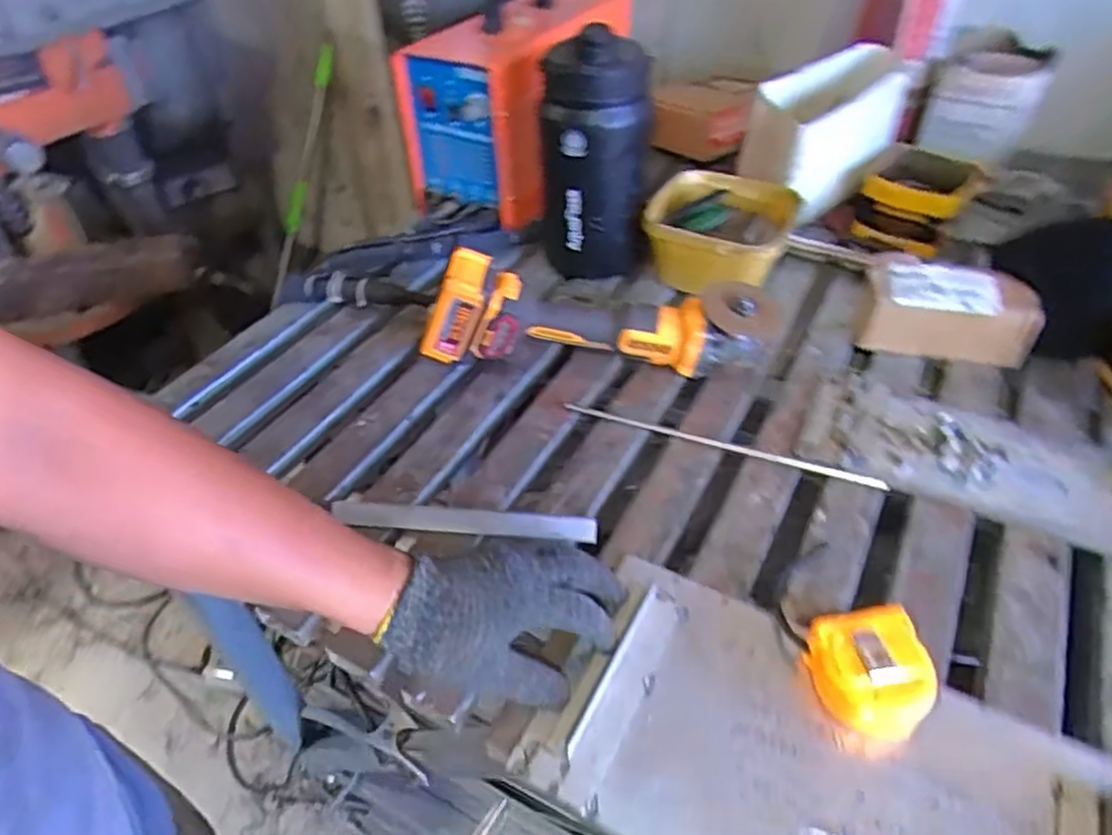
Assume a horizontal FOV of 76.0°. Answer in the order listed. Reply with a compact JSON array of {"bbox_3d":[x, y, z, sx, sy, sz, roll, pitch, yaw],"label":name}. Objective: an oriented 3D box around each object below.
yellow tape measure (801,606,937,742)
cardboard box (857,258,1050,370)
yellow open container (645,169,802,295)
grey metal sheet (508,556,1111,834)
[{"bbox_3d":[0.225,0.181,0.508,0.070,0.045,0.077,-11,44,-9],"label":"yellow tape measure"},{"bbox_3d":[0.422,-0.112,0.771,0.163,0.076,0.093,16,46,18],"label":"cardboard box"},{"bbox_3d":[0.196,-0.228,0.886,0.169,0.091,0.157,19,47,20],"label":"yellow open container"},{"bbox_3d":[0.178,0.241,0.477,0.361,0.017,0.194,20,48,23],"label":"grey metal sheet"}]

